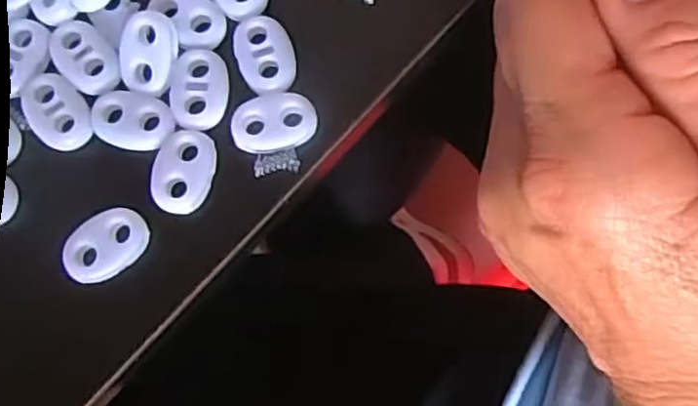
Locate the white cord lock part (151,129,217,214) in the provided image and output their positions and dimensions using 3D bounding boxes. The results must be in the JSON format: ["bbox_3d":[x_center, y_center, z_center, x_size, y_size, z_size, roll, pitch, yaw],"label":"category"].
[{"bbox_3d":[-0.044,-0.009,0.185,0.015,0.004,0.022,11,79,3],"label":"white cord lock part"}]

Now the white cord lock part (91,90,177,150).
[{"bbox_3d":[-0.058,-0.022,0.189,0.022,0.004,0.015,14,79,4],"label":"white cord lock part"}]

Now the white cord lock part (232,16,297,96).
[{"bbox_3d":[-0.023,-0.041,0.190,0.015,0.004,0.022,-16,79,-2],"label":"white cord lock part"}]

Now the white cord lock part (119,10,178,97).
[{"bbox_3d":[-0.054,-0.040,0.190,0.014,0.004,0.021,10,95,-7],"label":"white cord lock part"}]

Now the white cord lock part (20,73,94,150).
[{"bbox_3d":[-0.079,-0.025,0.190,0.015,0.004,0.023,-35,80,-6],"label":"white cord lock part"}]

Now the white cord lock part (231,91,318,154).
[{"bbox_3d":[-0.020,-0.022,0.187,0.022,0.004,0.016,-8,79,0],"label":"white cord lock part"}]

